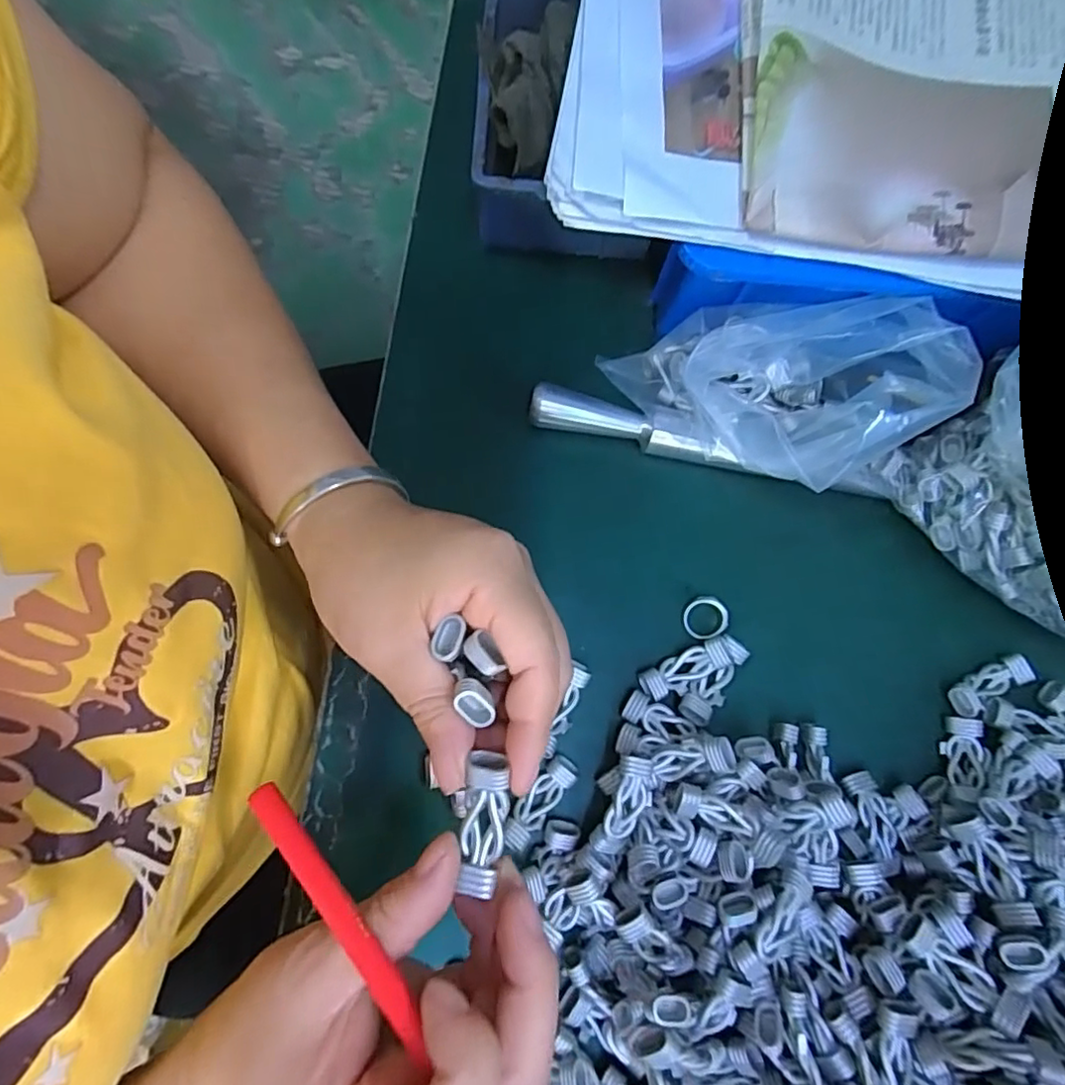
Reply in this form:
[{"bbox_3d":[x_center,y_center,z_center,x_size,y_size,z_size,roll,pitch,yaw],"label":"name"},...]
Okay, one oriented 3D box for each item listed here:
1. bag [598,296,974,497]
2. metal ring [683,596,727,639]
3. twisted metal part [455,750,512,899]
[{"bbox_3d":[0.108,-0.070,0.277,0.142,0.076,0.070,12,79,-1],"label":"bag"},{"bbox_3d":[0.085,0.037,0.294,0.021,0.005,0.020,1,79,-3],"label":"metal ring"},{"bbox_3d":[-0.016,0.090,0.194,0.014,0.010,0.042,6,88,1],"label":"twisted metal part"}]

